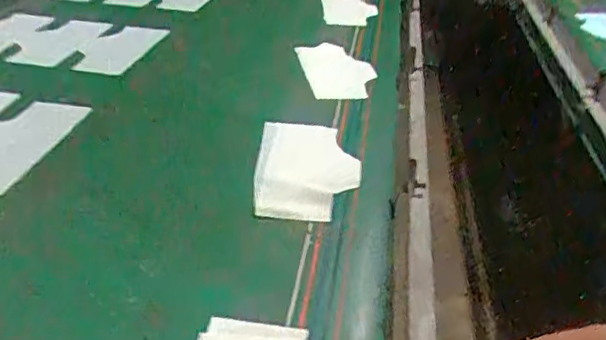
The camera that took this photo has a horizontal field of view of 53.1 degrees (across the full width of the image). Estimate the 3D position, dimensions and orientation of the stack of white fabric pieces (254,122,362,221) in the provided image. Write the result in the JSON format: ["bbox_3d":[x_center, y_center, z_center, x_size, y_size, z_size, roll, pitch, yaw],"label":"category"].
[{"bbox_3d":[0.010,-0.005,1.075,0.180,0.034,0.294,11,32,-4],"label":"stack of white fabric pieces"}]

